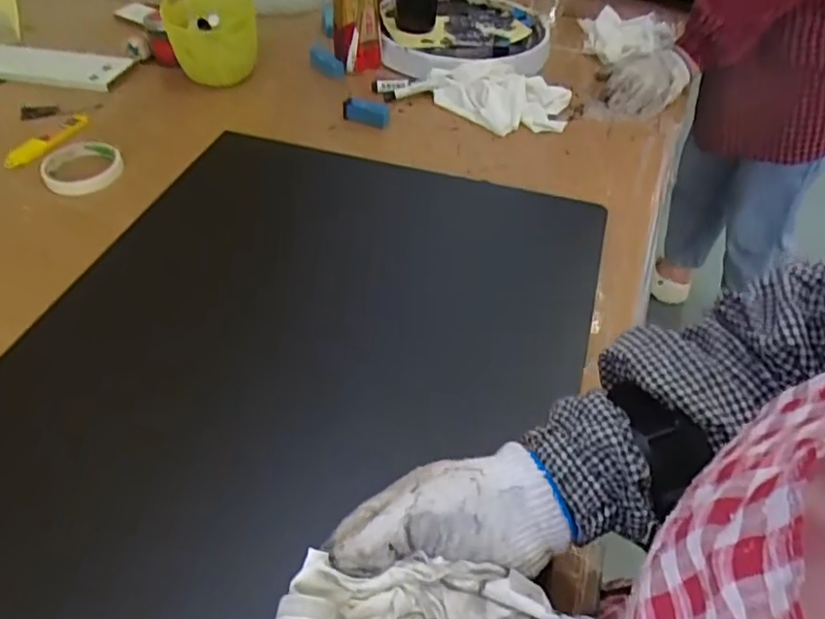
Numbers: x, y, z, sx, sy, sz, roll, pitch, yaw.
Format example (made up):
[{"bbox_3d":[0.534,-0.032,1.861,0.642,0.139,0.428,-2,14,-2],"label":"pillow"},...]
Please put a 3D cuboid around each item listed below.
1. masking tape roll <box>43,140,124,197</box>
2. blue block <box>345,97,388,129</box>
[{"bbox_3d":[-0.410,-0.179,0.757,0.091,0.023,0.087,1,47,-1],"label":"masking tape roll"},{"bbox_3d":[-0.064,-0.273,0.839,0.066,0.031,0.017,16,49,13],"label":"blue block"}]

